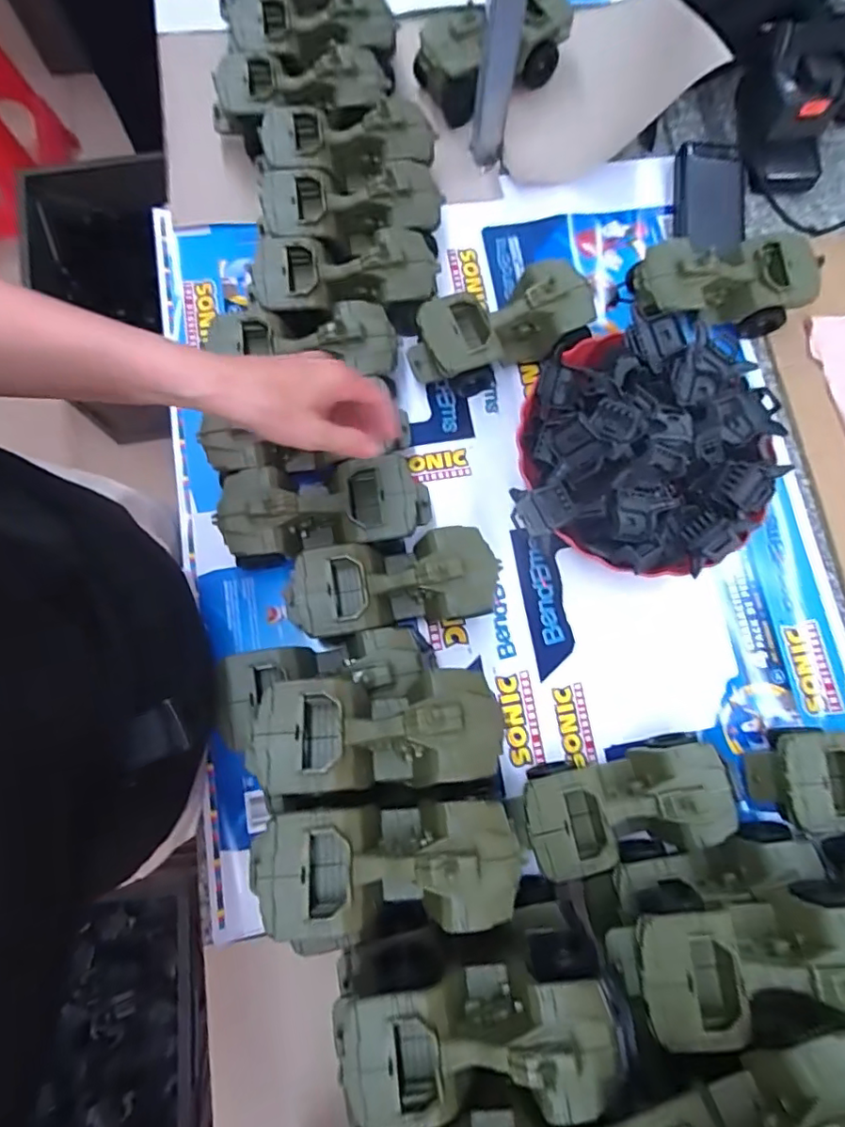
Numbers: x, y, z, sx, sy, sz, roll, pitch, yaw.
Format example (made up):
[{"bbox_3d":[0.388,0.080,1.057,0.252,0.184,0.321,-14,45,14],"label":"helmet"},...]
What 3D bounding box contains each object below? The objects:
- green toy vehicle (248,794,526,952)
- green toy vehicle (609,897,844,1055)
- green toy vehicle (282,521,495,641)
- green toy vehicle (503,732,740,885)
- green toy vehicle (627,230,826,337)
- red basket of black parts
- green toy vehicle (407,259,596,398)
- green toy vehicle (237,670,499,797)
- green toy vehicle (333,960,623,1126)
[{"bbox_3d":[-0.026,0.214,0.394,0.183,0.065,0.090,-4,78,-2],"label":"green toy vehicle"},{"bbox_3d":[0.229,0.275,0.381,0.175,0.066,0.074,-3,78,-2],"label":"green toy vehicle"},{"bbox_3d":[-0.031,0.021,0.515,0.184,0.082,0.078,-10,78,-4],"label":"green toy vehicle"},{"bbox_3d":[0.166,0.204,0.484,0.177,0.078,0.079,-9,78,-3],"label":"green toy vehicle"},{"bbox_3d":[0.303,-0.285,0.586,0.179,0.077,0.080,-4,78,-2],"label":"green toy vehicle"},{"bbox_3d":[0.215,-0.113,0.543,0.230,0.093,0.243,0,78,-1],"label":"red basket of black parts"},{"bbox_3d":[0.077,-0.233,0.570,0.185,0.082,0.086,-18,79,-5],"label":"green toy vehicle"},{"bbox_3d":[-0.035,0.125,0.419,0.183,0.060,0.080,-4,78,-2],"label":"green toy vehicle"},{"bbox_3d":[0.034,0.313,0.368,0.179,0.065,0.078,-7,78,-3],"label":"green toy vehicle"}]

